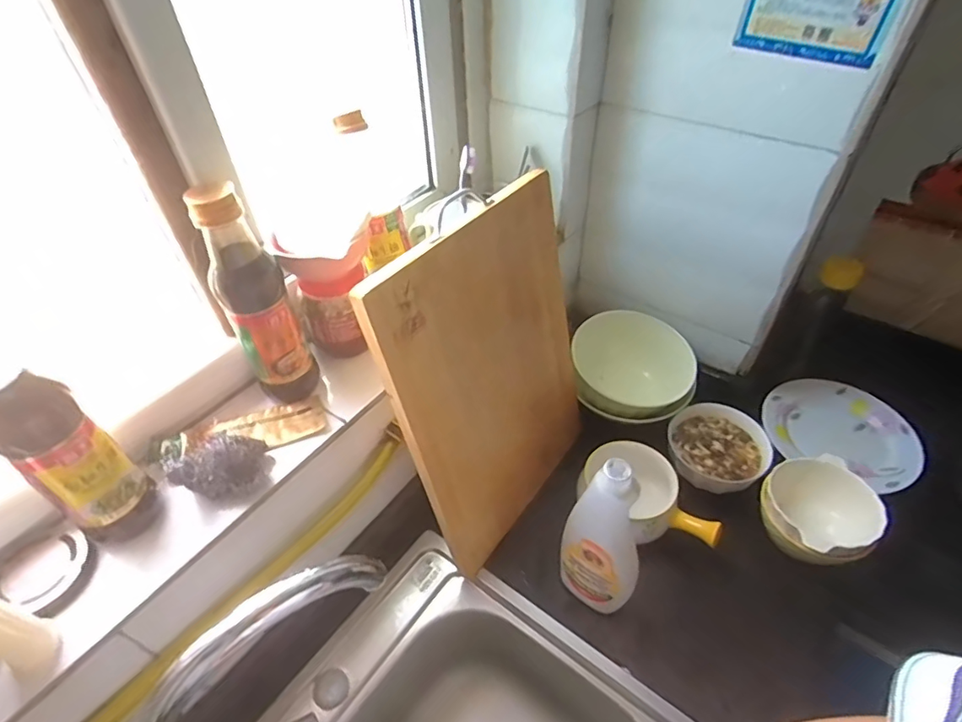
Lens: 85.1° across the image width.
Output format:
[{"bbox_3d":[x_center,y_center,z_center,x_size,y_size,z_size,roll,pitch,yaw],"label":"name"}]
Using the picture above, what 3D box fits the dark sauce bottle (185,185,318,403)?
[{"bbox_3d":[-0.220,-0.062,0.519,0.060,0.233,0.069,-18,47,-15],"label":"dark sauce bottle"}]

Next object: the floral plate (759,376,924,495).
[{"bbox_3d":[0.580,0.108,0.852,0.217,0.040,0.203,-1,45,1],"label":"floral plate"}]

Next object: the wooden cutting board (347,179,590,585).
[{"bbox_3d":[0.029,0.026,0.642,0.017,0.429,0.302,17,46,35],"label":"wooden cutting board"}]

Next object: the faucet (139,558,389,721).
[{"bbox_3d":[-0.147,0.297,0.440,0.198,0.257,0.093,-25,49,-21],"label":"faucet"}]

